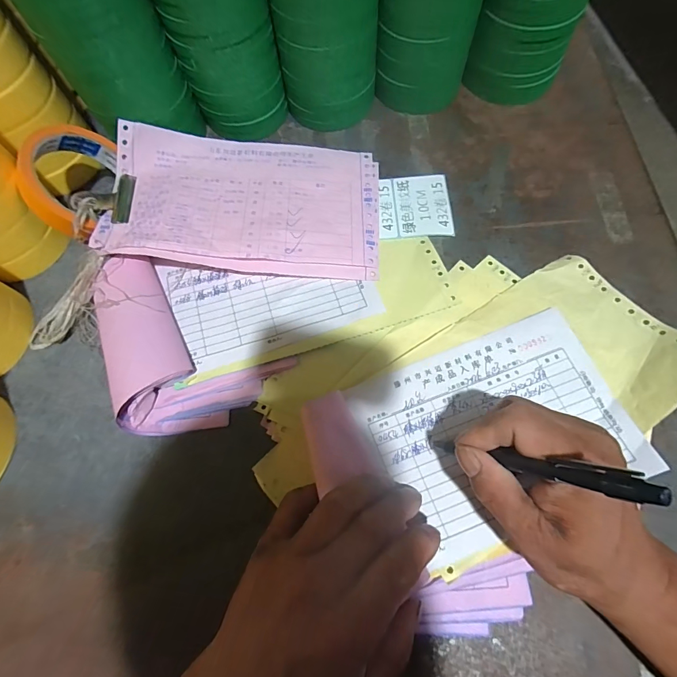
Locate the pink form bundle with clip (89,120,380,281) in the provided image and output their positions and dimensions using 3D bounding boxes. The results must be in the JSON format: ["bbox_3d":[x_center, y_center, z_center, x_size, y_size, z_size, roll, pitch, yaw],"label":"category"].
[{"bbox_3d":[-0.082,-0.127,0.345,0.239,0.015,0.147,5,65,-5],"label":"pink form bundle with clip"}]

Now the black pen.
[{"bbox_3d":[0.096,0.066,0.205,0.007,0.139,0.010,40,70,-14],"label":"black pen"}]

